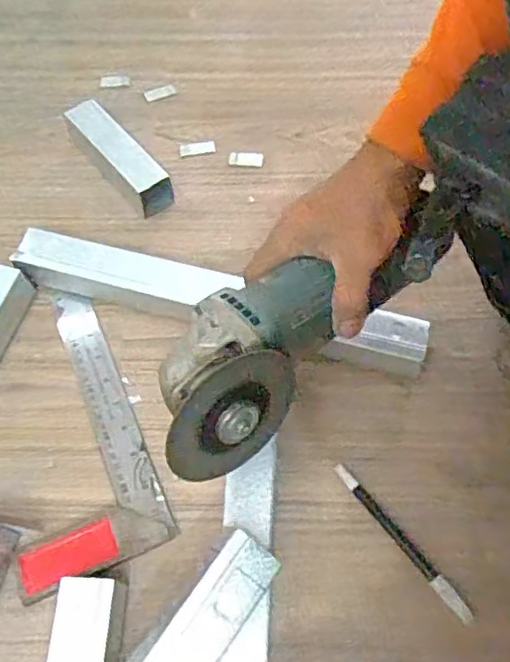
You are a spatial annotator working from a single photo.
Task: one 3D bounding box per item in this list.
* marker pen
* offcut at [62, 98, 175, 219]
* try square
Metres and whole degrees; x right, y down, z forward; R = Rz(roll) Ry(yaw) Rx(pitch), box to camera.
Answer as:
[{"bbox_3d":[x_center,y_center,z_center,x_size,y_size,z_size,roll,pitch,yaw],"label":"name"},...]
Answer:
[{"bbox_3d":[0.111,0.159,0.482,0.012,0.009,0.141,-34,66,-16],"label":"marker pen"},{"bbox_3d":[-0.142,-0.186,0.656,0.041,0.047,0.144,-37,67,-17],"label":"offcut"},{"bbox_3d":[-0.165,0.082,0.535,0.121,0.011,0.249,-22,63,-10],"label":"try square"}]

